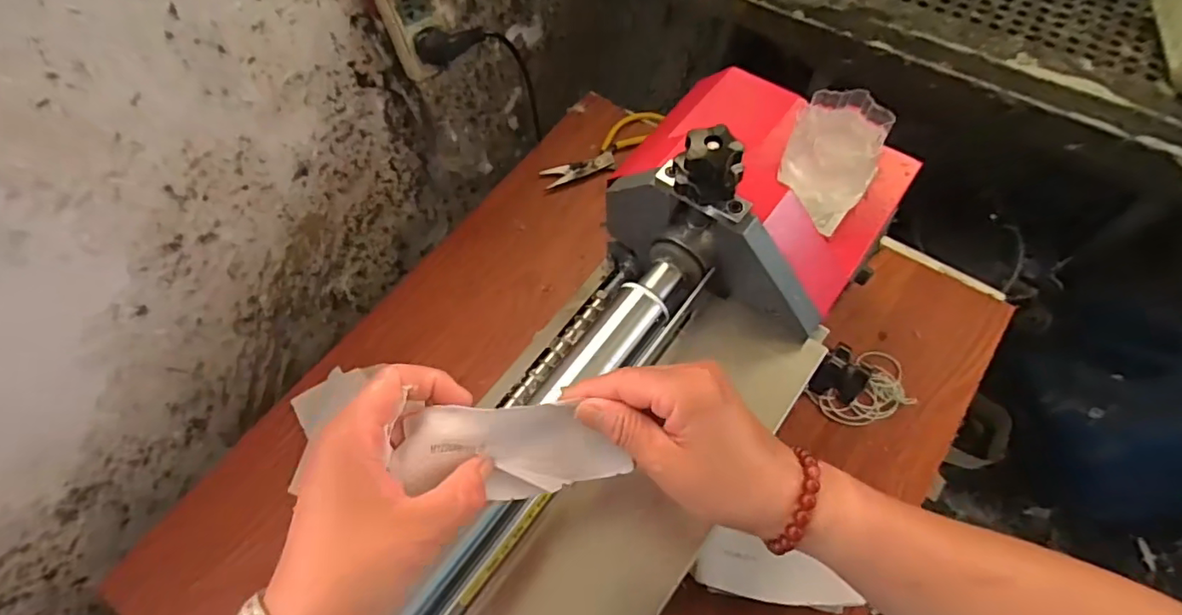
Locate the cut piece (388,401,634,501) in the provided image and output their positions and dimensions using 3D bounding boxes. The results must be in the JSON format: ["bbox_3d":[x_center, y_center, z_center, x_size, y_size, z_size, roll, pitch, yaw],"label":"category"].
[{"bbox_3d":[-0.039,0.074,0.303,0.117,0.019,0.045,10,60,-23],"label":"cut piece"}]

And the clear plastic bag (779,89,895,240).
[{"bbox_3d":[0.202,-0.126,0.486,0.074,0.073,0.078,38,71,20],"label":"clear plastic bag"}]

